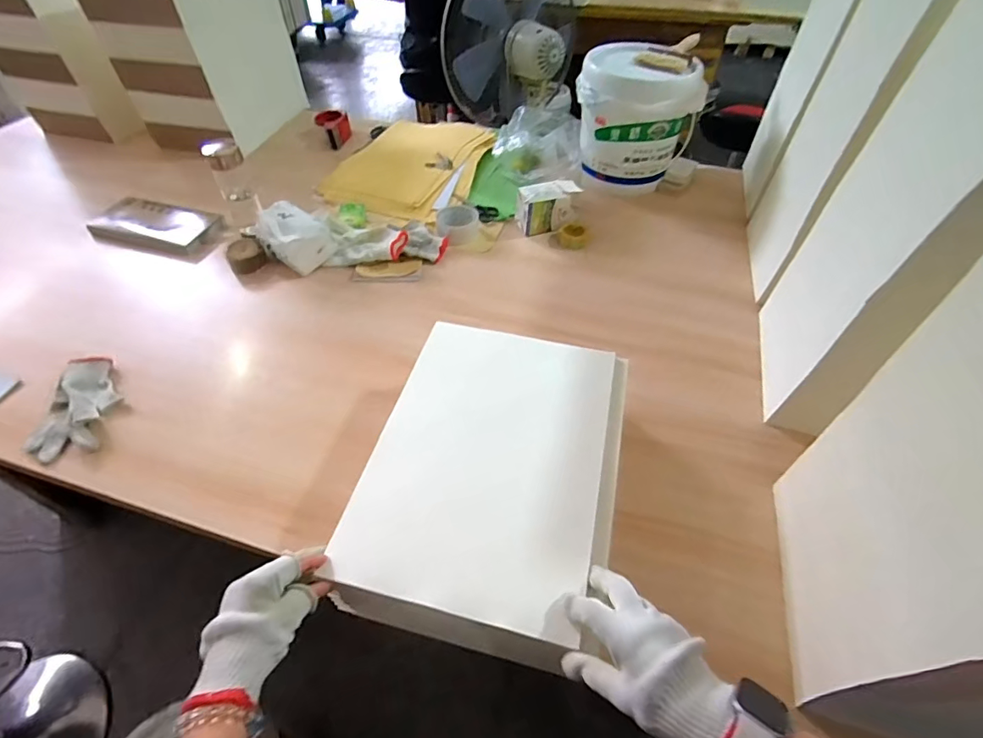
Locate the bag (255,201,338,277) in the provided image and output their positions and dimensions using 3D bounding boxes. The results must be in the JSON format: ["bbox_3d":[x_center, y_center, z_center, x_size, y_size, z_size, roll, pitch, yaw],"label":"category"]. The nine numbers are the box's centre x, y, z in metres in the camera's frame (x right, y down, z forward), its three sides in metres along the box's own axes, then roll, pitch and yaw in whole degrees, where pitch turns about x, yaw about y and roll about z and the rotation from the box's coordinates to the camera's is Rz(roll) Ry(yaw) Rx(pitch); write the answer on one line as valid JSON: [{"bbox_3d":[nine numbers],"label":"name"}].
[{"bbox_3d":[-0.384,-0.259,0.946,0.137,0.085,0.102,30,55,22],"label":"bag"}]

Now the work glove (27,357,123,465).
[{"bbox_3d":[-0.626,0.051,0.729,0.090,0.027,0.177,-6,50,-6],"label":"work glove"}]

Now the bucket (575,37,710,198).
[{"bbox_3d":[0.317,-0.565,1.091,0.236,0.249,0.218,0,49,-1],"label":"bucket"}]

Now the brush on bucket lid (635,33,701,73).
[{"bbox_3d":[0.381,-0.684,1.035,0.116,0.029,0.158,14,51,11],"label":"brush on bucket lid"}]

